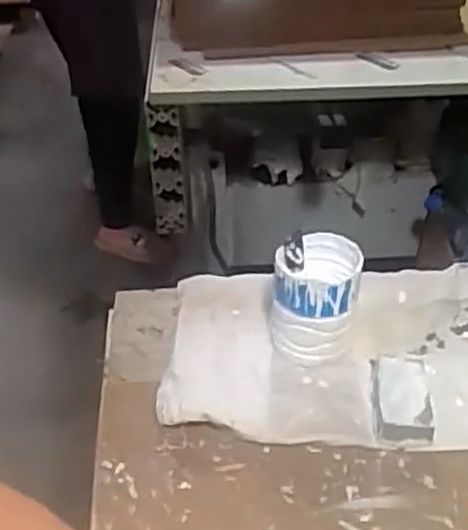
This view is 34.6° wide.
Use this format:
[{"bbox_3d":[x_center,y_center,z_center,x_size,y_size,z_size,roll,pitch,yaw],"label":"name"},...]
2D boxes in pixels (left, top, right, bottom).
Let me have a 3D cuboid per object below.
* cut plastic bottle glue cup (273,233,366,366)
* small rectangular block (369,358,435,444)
[{"bbox_3d":[0.062,0.026,0.578,0.061,0.081,0.057,0,36,0],"label":"cut plastic bottle glue cup"},{"bbox_3d":[0.119,0.092,0.535,0.039,0.027,0.075,3,36,5],"label":"small rectangular block"}]

